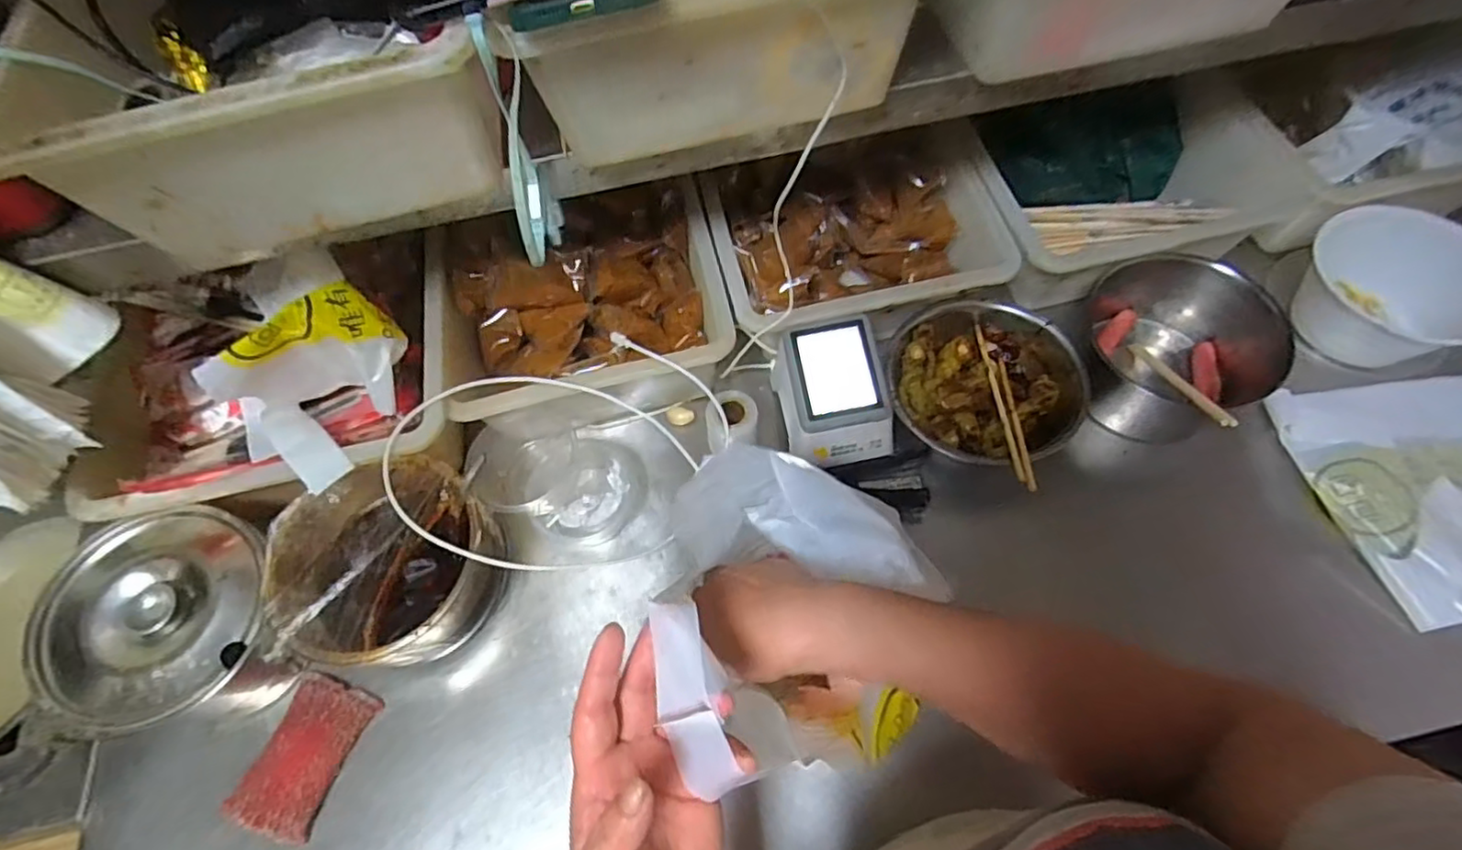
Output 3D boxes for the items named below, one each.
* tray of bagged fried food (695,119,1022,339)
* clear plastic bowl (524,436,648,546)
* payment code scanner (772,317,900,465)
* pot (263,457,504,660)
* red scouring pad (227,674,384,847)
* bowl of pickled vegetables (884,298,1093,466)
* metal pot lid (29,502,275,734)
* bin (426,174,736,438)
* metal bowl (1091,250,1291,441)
[{"bbox_3d":[0.133,-0.184,0.707,0.288,0.110,0.201,-13,62,-3],"label":"tray of bagged fried food"},{"bbox_3d":[-0.141,0.059,0.647,0.109,0.049,0.107,-18,62,-6],"label":"clear plastic bowl"},{"bbox_3d":[0.099,-0.029,0.631,0.098,0.075,0.118,-14,62,-4],"label":"payment code scanner"},{"bbox_3d":[-0.295,0.122,0.583,0.164,0.112,0.168,-2,62,3],"label":"pot"},{"bbox_3d":[-0.367,0.282,0.569,0.078,0.021,0.118,15,64,11],"label":"red scouring pad"},{"bbox_3d":[0.245,-0.036,0.661,0.178,0.068,0.169,-2,62,3],"label":"bowl of pickled vegetables"},{"bbox_3d":[-0.475,0.155,0.548,0.172,0.044,0.169,-2,62,3],"label":"metal pot lid"},{"bbox_3d":[-0.147,-0.110,0.684,0.278,0.116,0.242,-15,62,-4],"label":"bin"},{"bbox_3d":[0.426,-0.076,0.659,0.150,0.118,0.159,-2,62,3],"label":"metal bowl"}]

